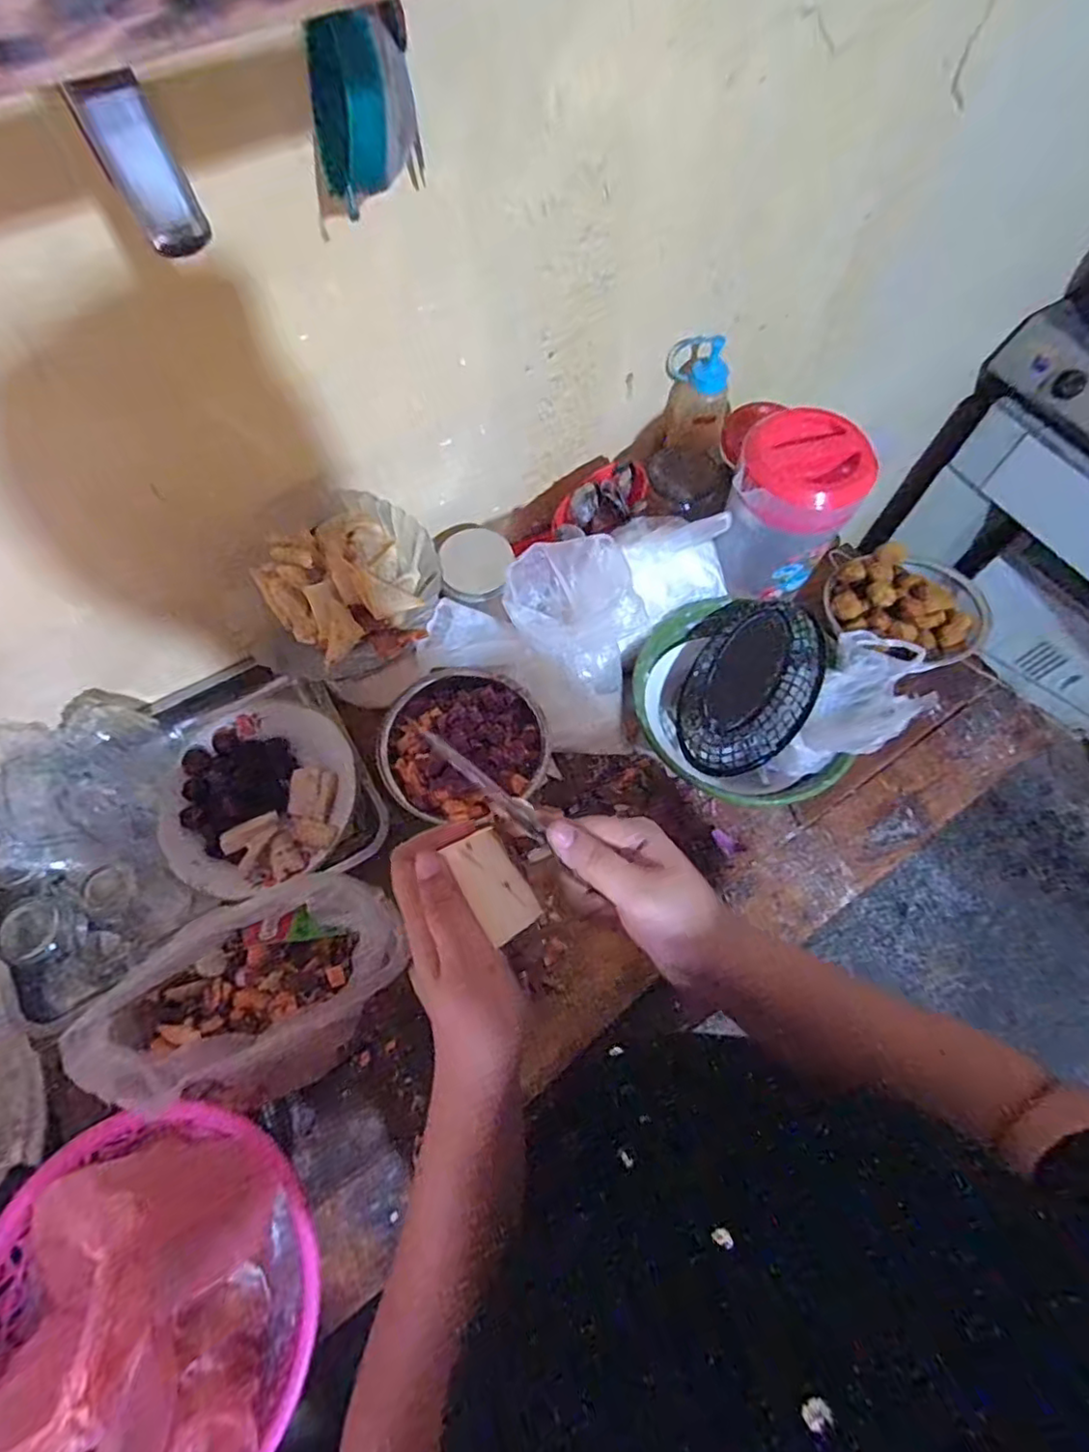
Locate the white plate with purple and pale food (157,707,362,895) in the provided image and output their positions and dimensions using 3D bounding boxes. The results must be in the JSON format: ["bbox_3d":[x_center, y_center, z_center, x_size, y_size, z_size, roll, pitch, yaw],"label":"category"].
[{"bbox_3d":[-0.300,0.076,0.662,0.197,0.030,0.193,0,66,0],"label":"white plate with purple and pale food"}]

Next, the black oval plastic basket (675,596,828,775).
[{"bbox_3d":[0.210,-0.048,0.659,0.139,0.071,0.191,30,69,12],"label":"black oval plastic basket"}]

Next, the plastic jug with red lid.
[{"bbox_3d":[0.257,-0.229,0.674,0.119,0.169,0.106,35,70,14],"label":"plastic jug with red lid"}]

